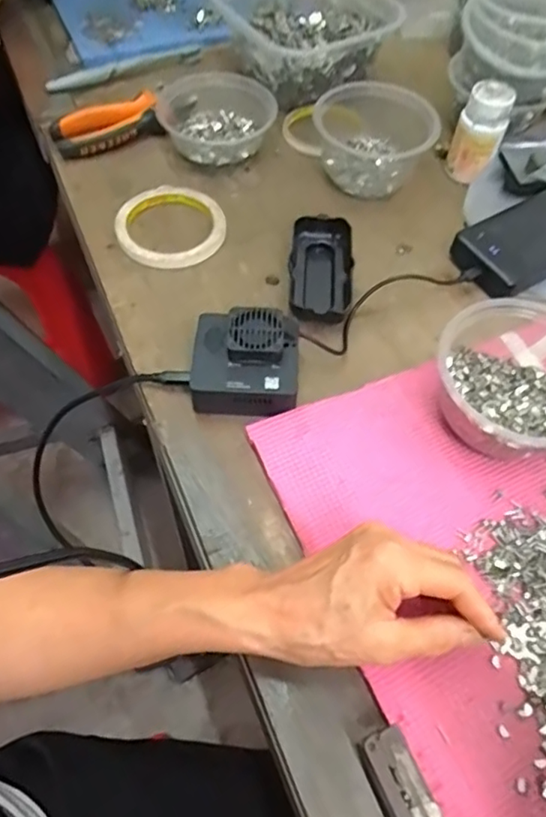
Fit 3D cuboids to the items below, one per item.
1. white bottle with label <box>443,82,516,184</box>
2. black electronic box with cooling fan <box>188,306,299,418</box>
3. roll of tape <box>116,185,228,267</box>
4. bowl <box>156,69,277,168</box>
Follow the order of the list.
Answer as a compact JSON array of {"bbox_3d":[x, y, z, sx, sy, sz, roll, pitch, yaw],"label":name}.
[{"bbox_3d":[0.199,-0.265,0.569,0.043,0.073,0.045,20,60,11],"label":"white bottle with label"},{"bbox_3d":[-0.022,-0.036,0.440,0.083,0.041,0.075,2,58,0],"label":"black electronic box with cooling fan"},{"bbox_3d":[-0.093,-0.167,0.537,0.098,0.018,0.093,0,58,-1],"label":"roll of tape"},{"bbox_3d":[-0.057,-0.294,0.599,0.110,0.043,0.107,-5,59,-6],"label":"bowl"}]

